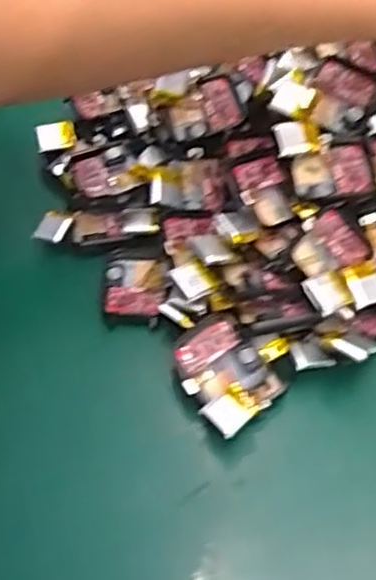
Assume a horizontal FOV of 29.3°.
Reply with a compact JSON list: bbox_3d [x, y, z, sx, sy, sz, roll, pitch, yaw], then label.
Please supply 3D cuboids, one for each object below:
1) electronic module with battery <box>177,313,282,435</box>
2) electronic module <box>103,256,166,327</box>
[{"bbox_3d":[0.018,0.042,0.352,0.040,0.019,0.051,-37,65,-8],"label":"electronic module with battery"},{"bbox_3d":[-0.029,-0.001,0.391,0.032,0.007,0.042,-1,59,1],"label":"electronic module"}]

